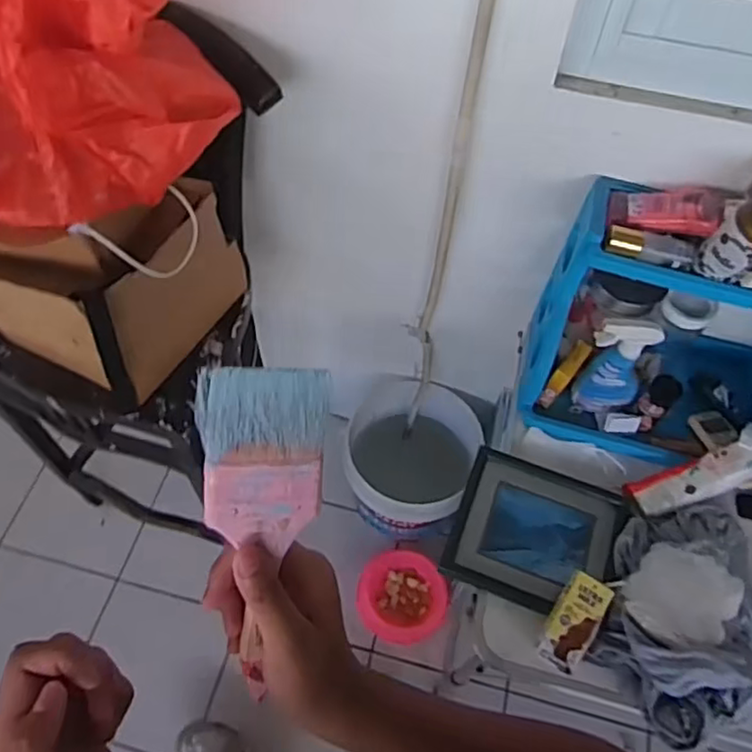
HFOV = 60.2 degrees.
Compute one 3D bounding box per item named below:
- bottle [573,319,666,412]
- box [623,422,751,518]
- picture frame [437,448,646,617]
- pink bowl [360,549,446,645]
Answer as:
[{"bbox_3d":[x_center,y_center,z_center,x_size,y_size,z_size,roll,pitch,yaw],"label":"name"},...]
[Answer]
[{"bbox_3d":[0.361,-0.015,0.970,0.097,0.168,0.065,13,59,5],"label":"bottle"},{"bbox_3d":[0.496,0.142,0.955,0.245,0.068,0.071,-25,60,9],"label":"box"},{"bbox_3d":[0.230,0.224,0.933,0.222,0.035,0.206,21,60,10],"label":"picture frame"},{"bbox_3d":[0.059,0.501,1.481,0.184,0.064,0.202,1,58,-2],"label":"pink bowl"}]

